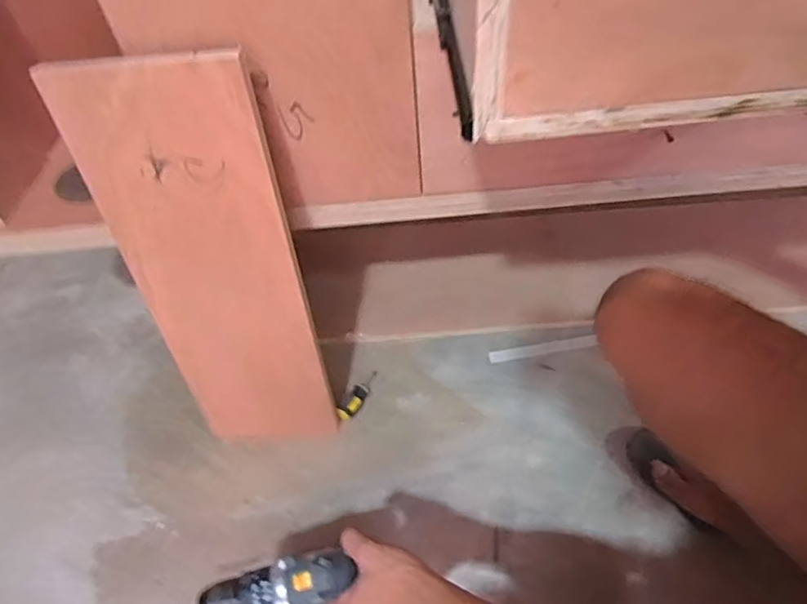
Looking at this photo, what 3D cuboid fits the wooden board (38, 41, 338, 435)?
[{"bbox_3d":[-0.232,-0.016,0.703,0.214,0.567,0.025,-3,41,4],"label":"wooden board"}]

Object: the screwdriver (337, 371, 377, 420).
[{"bbox_3d":[-0.074,0.150,0.918,0.030,0.030,0.105,17,54,18],"label":"screwdriver"}]

